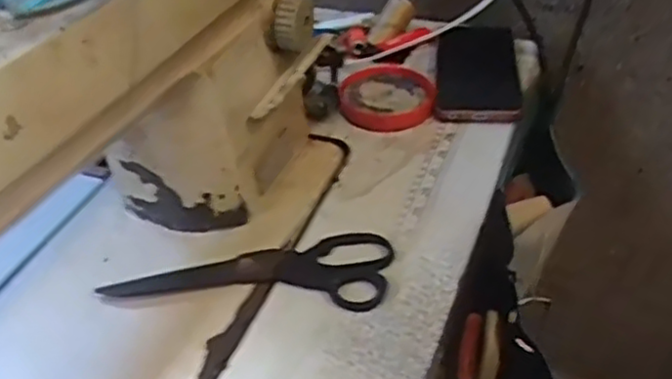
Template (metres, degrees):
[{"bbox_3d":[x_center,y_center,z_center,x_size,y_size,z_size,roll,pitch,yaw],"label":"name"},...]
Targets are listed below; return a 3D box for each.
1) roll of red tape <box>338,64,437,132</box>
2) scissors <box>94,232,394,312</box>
[{"bbox_3d":[0.046,-0.087,0.653,0.086,0.019,0.092,-2,38,1],"label":"roll of red tape"},{"bbox_3d":[-0.058,0.052,0.496,0.188,0.015,0.062,1,38,5],"label":"scissors"}]

